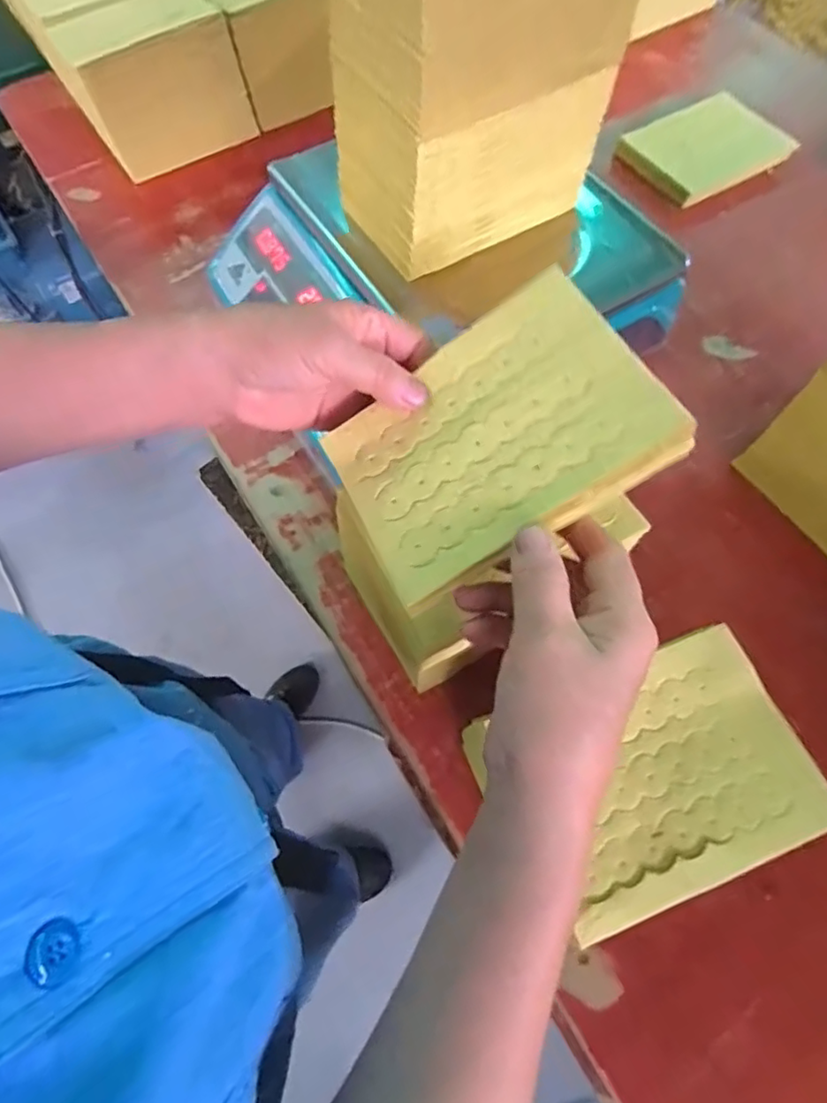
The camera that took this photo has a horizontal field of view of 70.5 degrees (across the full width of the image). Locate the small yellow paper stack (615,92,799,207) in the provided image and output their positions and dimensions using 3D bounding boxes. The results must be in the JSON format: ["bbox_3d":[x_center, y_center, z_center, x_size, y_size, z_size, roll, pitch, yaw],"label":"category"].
[{"bbox_3d":[0.327,-0.449,0.652,0.161,0.024,0.112,-30,68,-11],"label":"small yellow paper stack"}]

